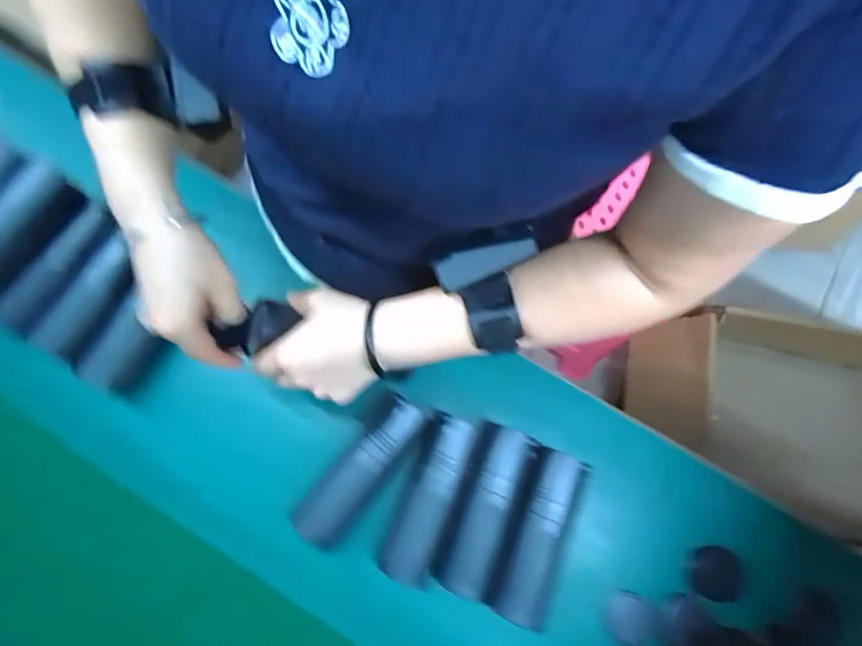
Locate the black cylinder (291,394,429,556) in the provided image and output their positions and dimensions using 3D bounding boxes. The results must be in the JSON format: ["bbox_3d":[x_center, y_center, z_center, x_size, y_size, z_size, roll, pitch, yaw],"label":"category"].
[{"bbox_3d":[-0.078,0.149,0.479,0.061,0.058,0.158,34,78,6],"label":"black cylinder"}]

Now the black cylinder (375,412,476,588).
[{"bbox_3d":[-0.004,0.175,0.463,0.049,0.041,0.162,21,77,3],"label":"black cylinder"}]

